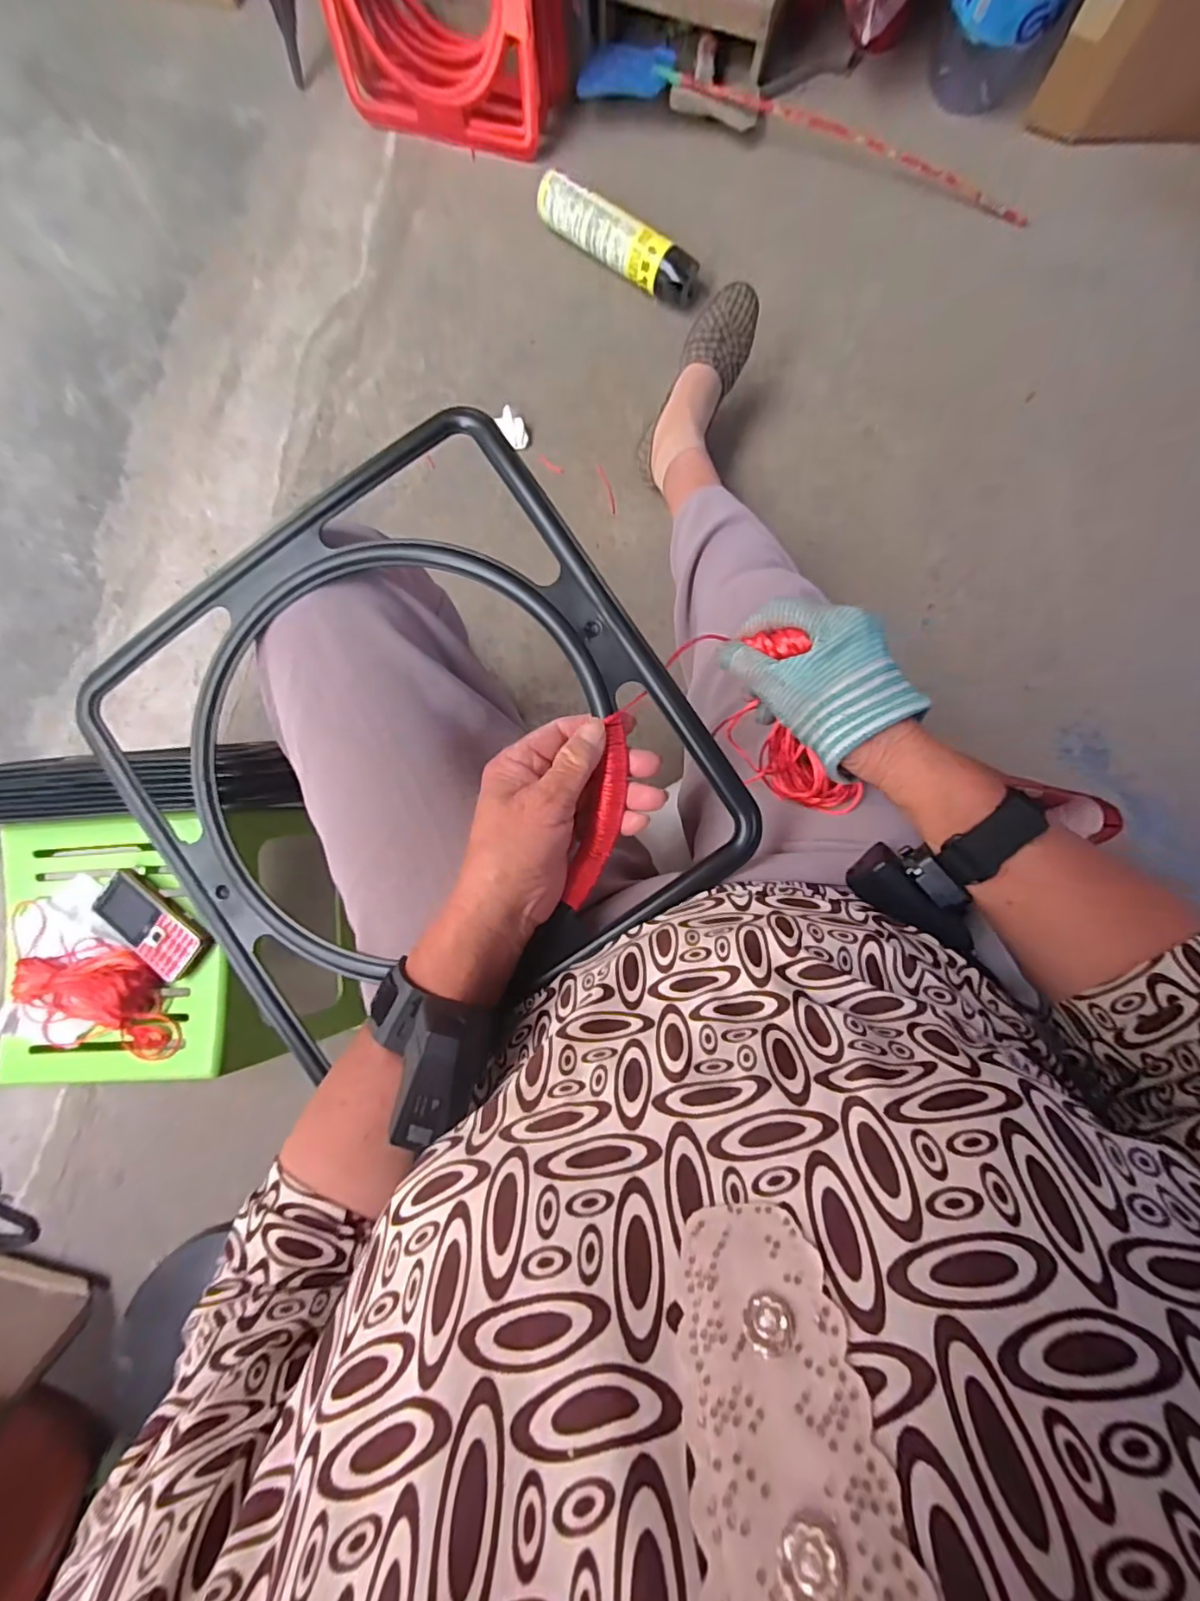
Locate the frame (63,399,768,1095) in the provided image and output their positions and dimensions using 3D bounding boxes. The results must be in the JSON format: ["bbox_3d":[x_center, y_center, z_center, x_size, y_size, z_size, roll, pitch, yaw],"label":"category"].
[{"bbox_3d":[-0.121,-0.022,0.347,0.330,0.033,0.318,-32,89,6],"label":"frame"}]

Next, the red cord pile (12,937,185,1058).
[{"bbox_3d":[-0.534,0.202,0.609,0.191,0.035,0.091,18,89,6],"label":"red cord pile"}]

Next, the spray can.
[{"bbox_3d":[0.025,-0.849,0.868,0.277,0.056,0.058,38,92,6],"label":"spray can"}]

